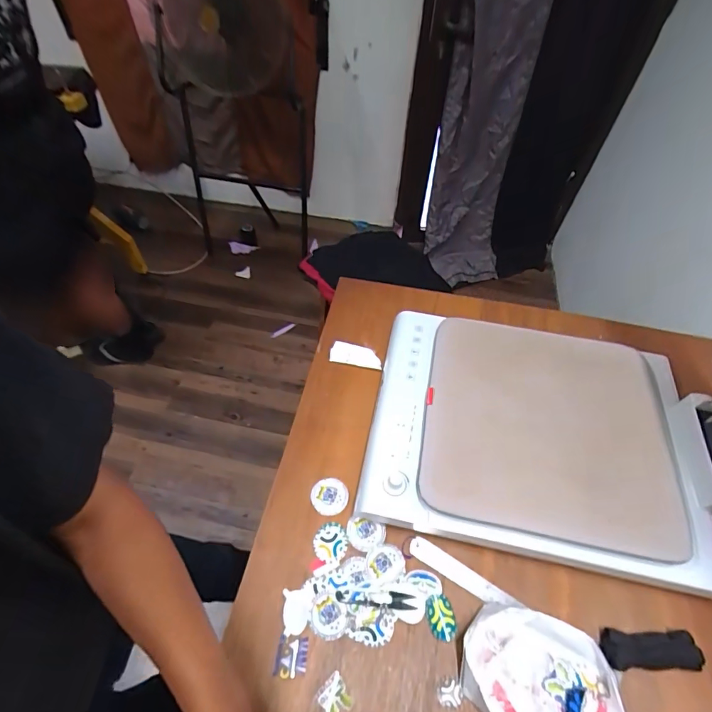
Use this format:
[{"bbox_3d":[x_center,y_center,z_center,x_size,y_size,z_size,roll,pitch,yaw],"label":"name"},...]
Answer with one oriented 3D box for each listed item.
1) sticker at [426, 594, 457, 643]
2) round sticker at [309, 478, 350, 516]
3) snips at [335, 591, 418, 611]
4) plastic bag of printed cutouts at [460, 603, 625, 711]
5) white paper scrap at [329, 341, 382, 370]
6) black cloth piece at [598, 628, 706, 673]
[{"bbox_3d":[0.125,0.383,0.608,0.039,0.004,0.058,-10,52,-3],"label":"sticker"},{"bbox_3d":[-0.045,0.242,0.718,0.063,0.005,0.062,1,58,-1],"label":"round sticker"},{"bbox_3d":[0.030,0.365,0.625,0.117,0.006,0.023,7,55,2],"label":"snips"},{"bbox_3d":[0.242,0.435,0.552,0.198,0.047,0.156,18,56,10],"label":"plastic bag of printed cutouts"},{"bbox_3d":[0.000,-0.004,0.897,0.111,0.006,0.061,8,55,3],"label":"white paper scrap"},{"bbox_3d":[0.412,0.413,0.584,0.136,0.031,0.048,3,55,-1],"label":"black cloth piece"}]

